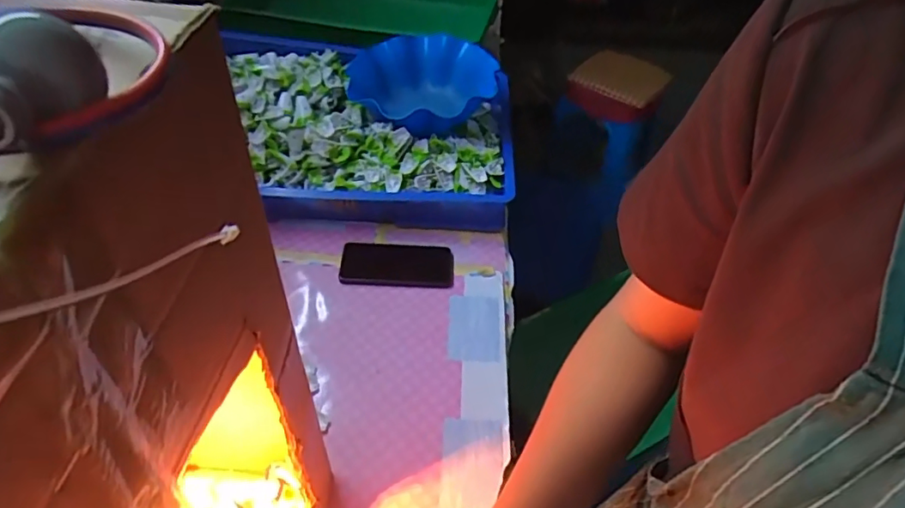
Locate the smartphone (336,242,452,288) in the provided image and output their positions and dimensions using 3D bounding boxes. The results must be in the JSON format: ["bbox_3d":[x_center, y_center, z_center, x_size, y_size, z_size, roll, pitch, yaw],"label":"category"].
[{"bbox_3d":[-0.081,0.013,0.808,0.162,0.012,0.087,3,49,-6],"label":"smartphone"}]

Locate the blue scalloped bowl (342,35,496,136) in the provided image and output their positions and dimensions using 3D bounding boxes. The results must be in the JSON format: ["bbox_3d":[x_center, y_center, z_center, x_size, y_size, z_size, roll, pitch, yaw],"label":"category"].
[{"bbox_3d":[-0.053,-0.272,0.901,0.241,0.091,0.220,1,44,-1],"label":"blue scalloped bowl"}]

